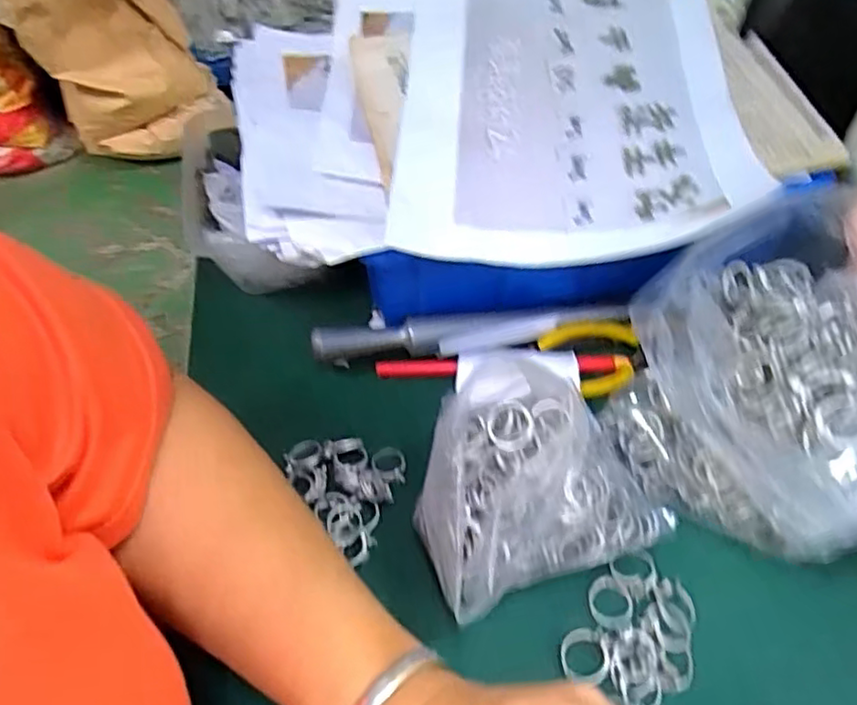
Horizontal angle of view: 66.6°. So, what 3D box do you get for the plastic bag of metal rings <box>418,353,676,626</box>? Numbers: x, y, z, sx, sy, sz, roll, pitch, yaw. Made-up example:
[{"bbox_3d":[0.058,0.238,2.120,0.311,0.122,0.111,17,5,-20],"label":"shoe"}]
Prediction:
[{"bbox_3d":[0.050,0.062,0.329,0.123,0.071,0.093,-22,54,-13],"label":"plastic bag of metal rings"}]

